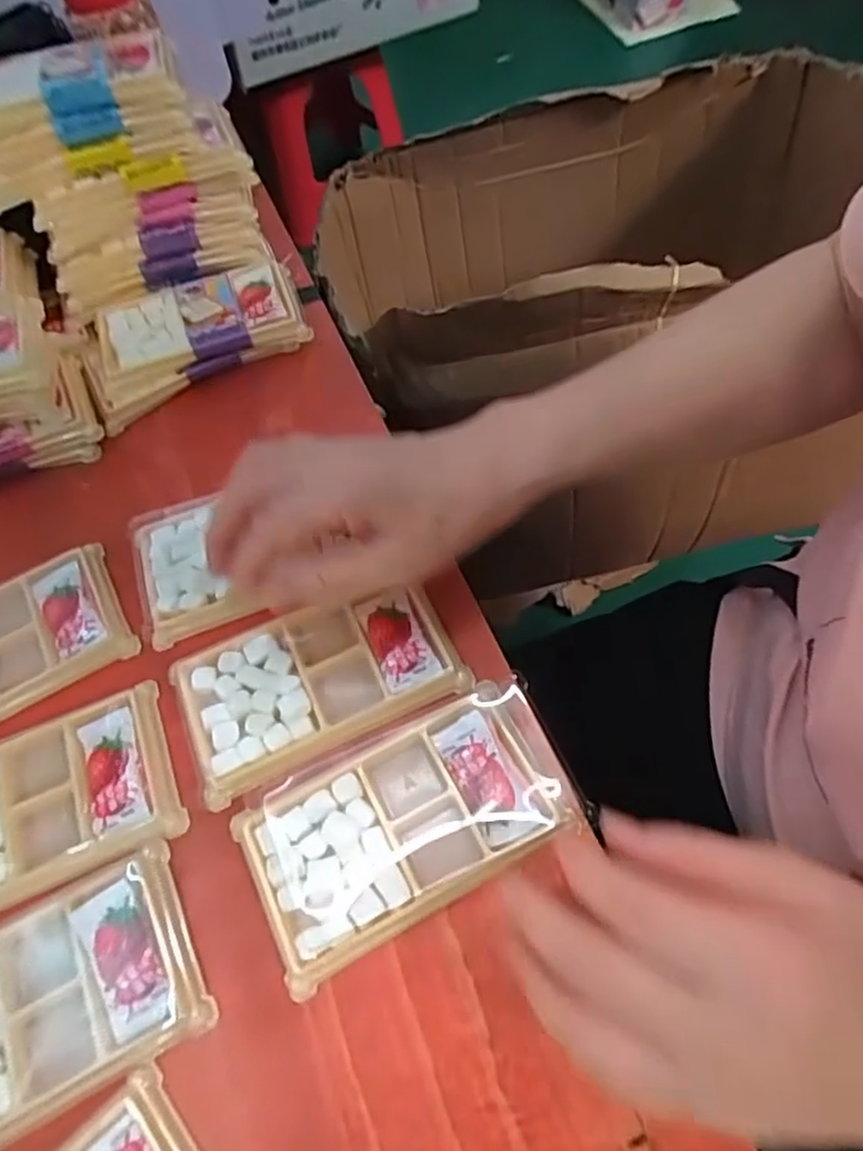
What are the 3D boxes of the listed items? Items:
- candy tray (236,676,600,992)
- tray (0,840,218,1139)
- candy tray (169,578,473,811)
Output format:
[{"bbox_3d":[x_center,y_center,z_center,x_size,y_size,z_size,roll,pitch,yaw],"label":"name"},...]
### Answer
[{"bbox_3d":[-0.009,0.105,0.307,0.144,0.014,0.080,-27,62,-11],"label":"candy tray"},{"bbox_3d":[-0.167,0.182,0.283,0.136,0.015,0.077,-28,62,-12],"label":"tray"},{"bbox_3d":[-0.058,0.048,0.339,0.132,0.015,0.077,-23,61,-10],"label":"candy tray"}]

